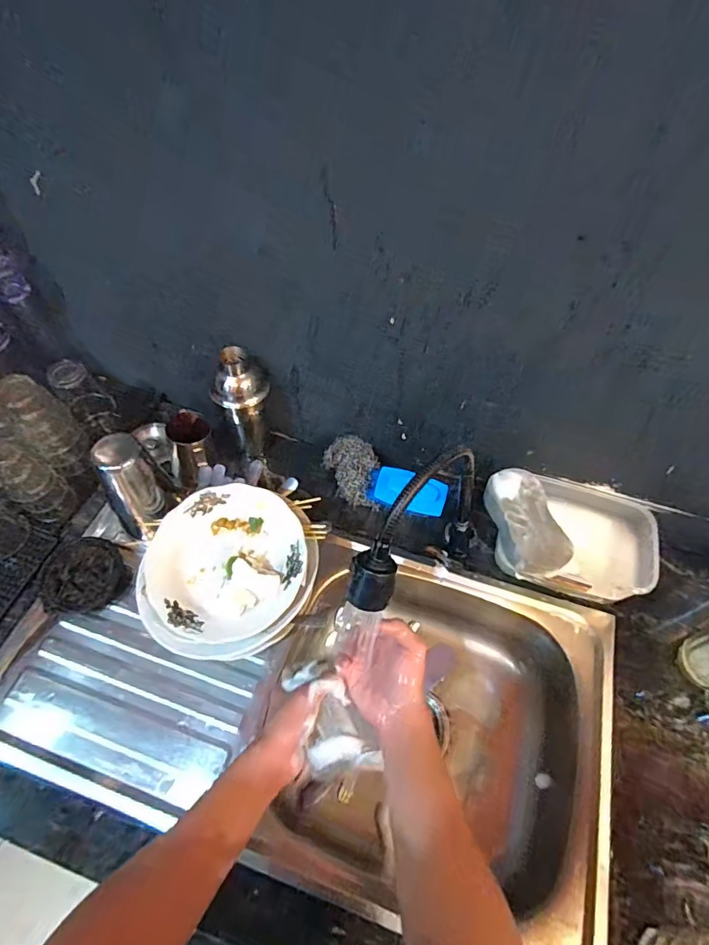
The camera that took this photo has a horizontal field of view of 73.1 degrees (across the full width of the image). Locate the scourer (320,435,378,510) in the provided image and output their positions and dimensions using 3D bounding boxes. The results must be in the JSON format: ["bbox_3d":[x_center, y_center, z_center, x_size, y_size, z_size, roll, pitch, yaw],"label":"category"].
[{"bbox_3d":[-0.006,-0.001,0.748,0.084,0.055,0.101,-1,56,-2],"label":"scourer"}]

